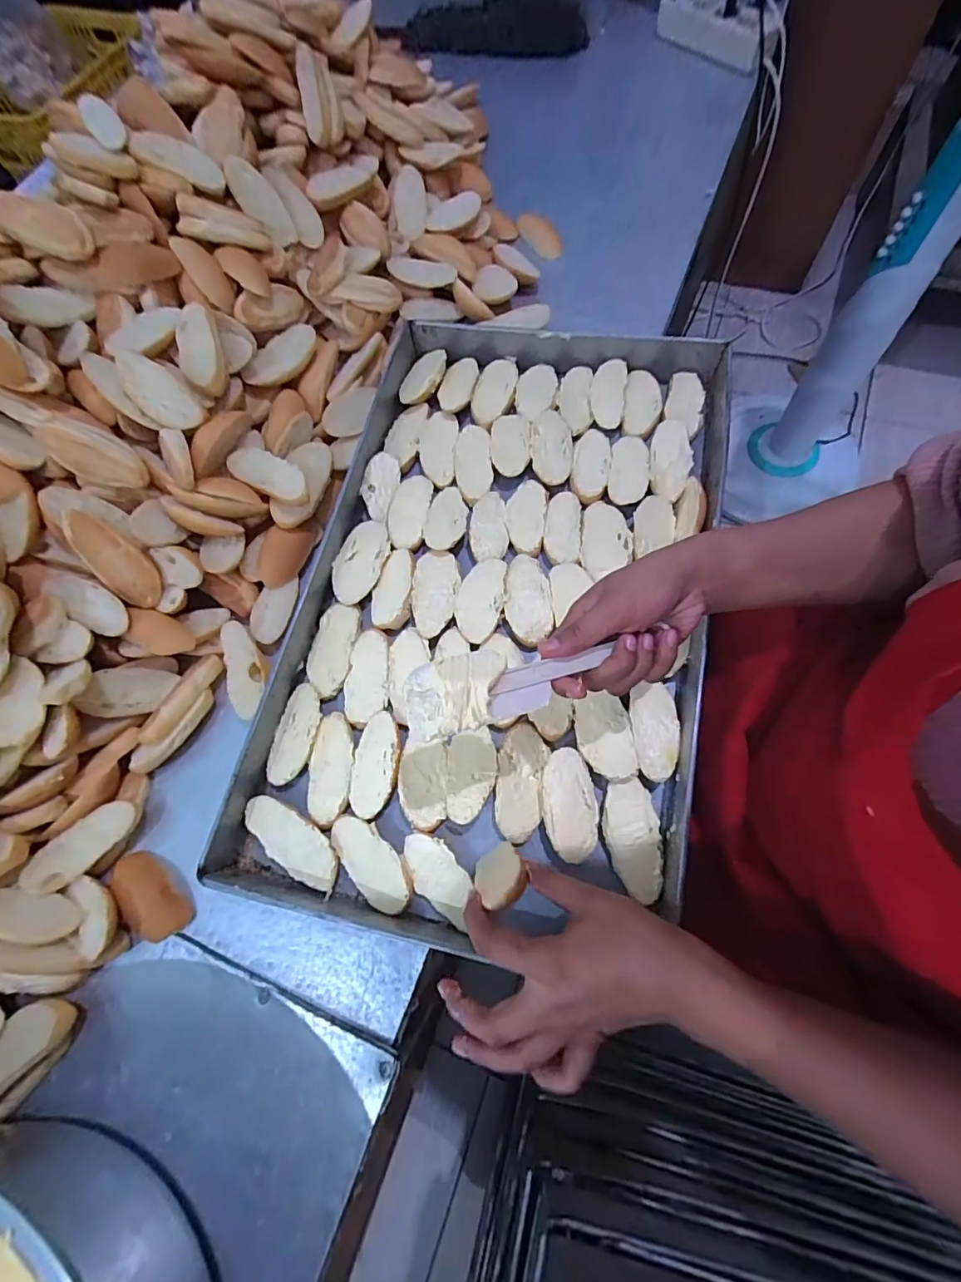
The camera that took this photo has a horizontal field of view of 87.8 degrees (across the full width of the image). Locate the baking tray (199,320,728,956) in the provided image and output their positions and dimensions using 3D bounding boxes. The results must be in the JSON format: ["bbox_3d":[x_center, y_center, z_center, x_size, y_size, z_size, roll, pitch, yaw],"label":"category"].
[{"bbox_3d":[0.008,-0.058,0.483,0.389,0.052,0.606,10,71,9],"label":"baking tray"}]

